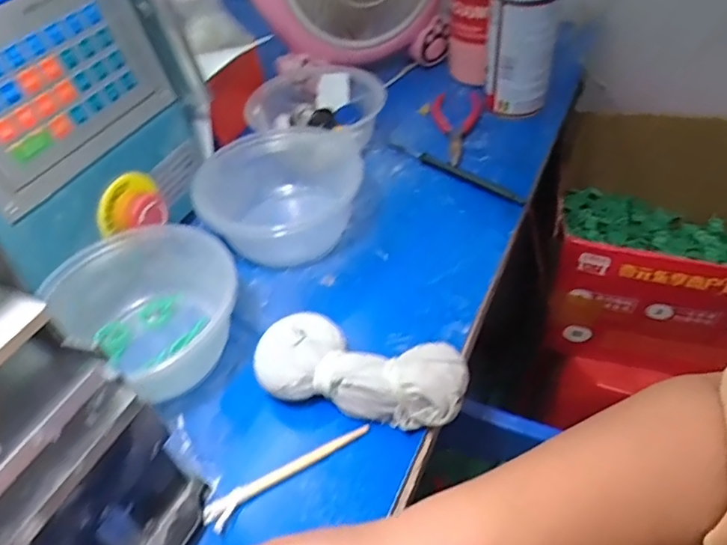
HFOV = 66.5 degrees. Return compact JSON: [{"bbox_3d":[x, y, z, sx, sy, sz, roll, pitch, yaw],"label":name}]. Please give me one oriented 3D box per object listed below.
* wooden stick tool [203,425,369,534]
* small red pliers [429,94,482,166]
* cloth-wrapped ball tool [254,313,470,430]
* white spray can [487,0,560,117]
[{"bbox_3d":[-0.045,0.122,0.338,0.107,0.004,0.017,-27,49,-19],"label":"wooden stick tool"},{"bbox_3d":[0.088,-0.153,0.575,0.051,0.014,0.128,13,49,18],"label":"small red pliers"},{"bbox_3d":[-0.002,0.065,0.364,0.134,0.039,0.054,7,47,13],"label":"cloth-wrapped ball tool"},{"bbox_3d":[0.153,-0.233,0.534,0.060,0.182,0.060,-3,46,3],"label":"white spray can"}]

